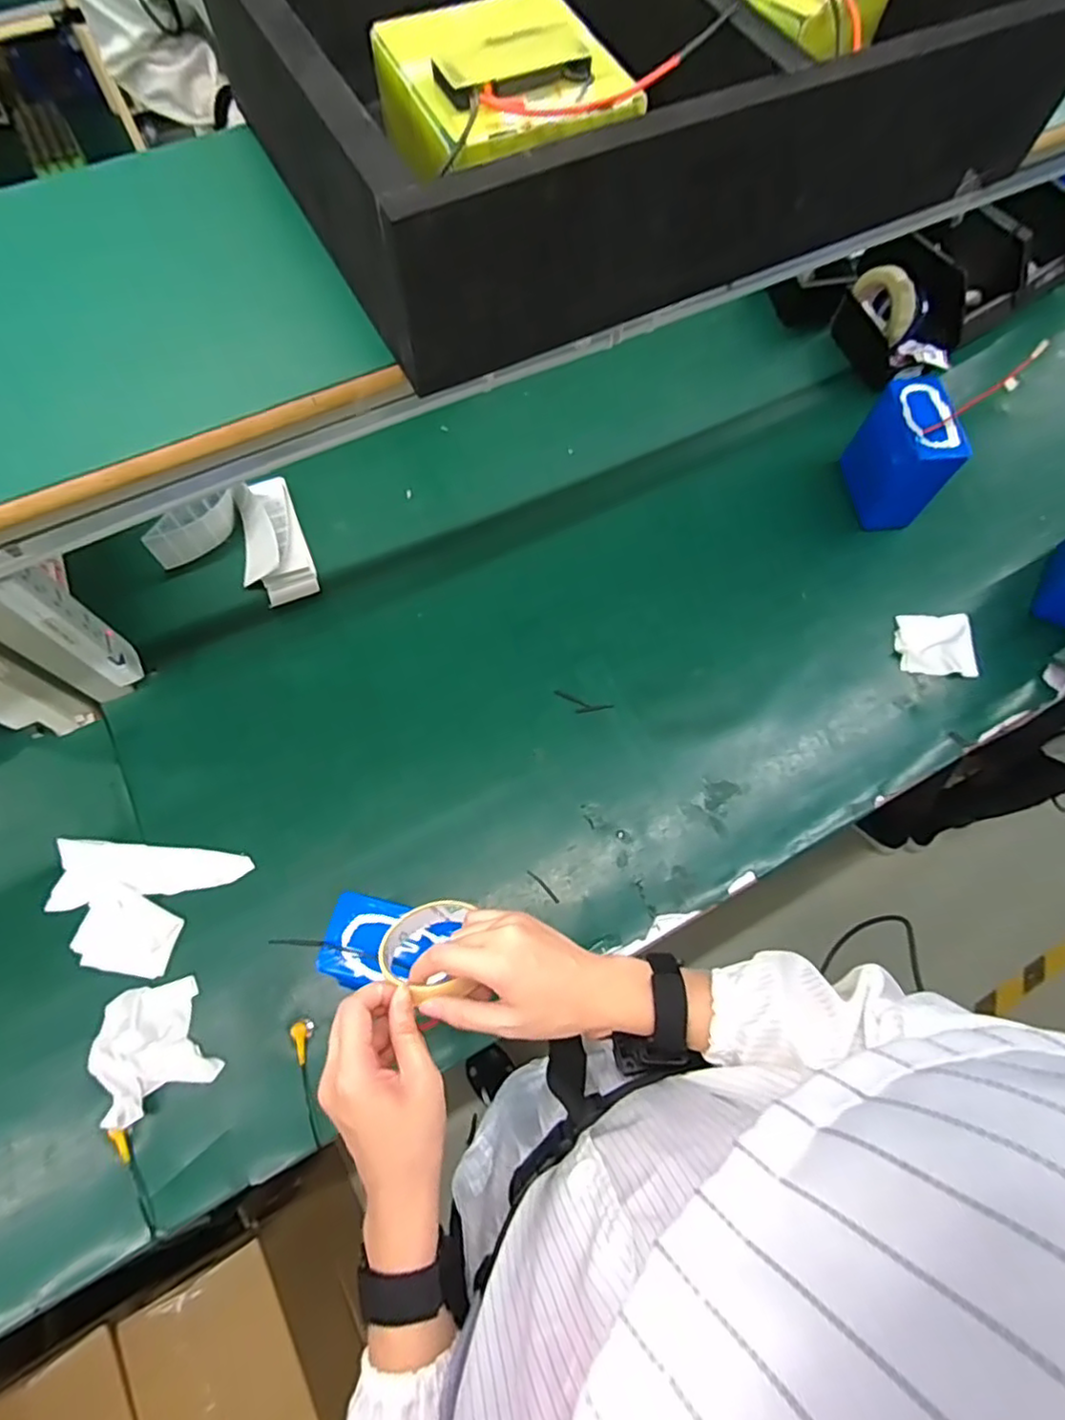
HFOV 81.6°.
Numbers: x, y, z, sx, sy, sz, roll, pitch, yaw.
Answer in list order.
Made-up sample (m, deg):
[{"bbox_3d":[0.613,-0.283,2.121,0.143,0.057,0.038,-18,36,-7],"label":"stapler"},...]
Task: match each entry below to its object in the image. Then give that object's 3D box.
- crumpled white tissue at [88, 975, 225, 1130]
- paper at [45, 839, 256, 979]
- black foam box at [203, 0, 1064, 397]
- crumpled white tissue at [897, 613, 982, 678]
[{"bbox_3d":[-0.399,0.351,0.646,0.106,0.025,0.117,-26,71,-12],"label":"crumpled white tissue"},{"bbox_3d":[-0.446,0.224,0.703,0.212,0.014,0.136,6,68,-1],"label":"paper"},{"bbox_3d":[0.077,-0.518,0.480,0.572,0.110,0.419,-28,73,-11],"label":"black foam box"},{"bbox_3d":[0.569,-0.092,0.869,0.104,0.027,0.094,5,68,-1],"label":"crumpled white tissue"}]

